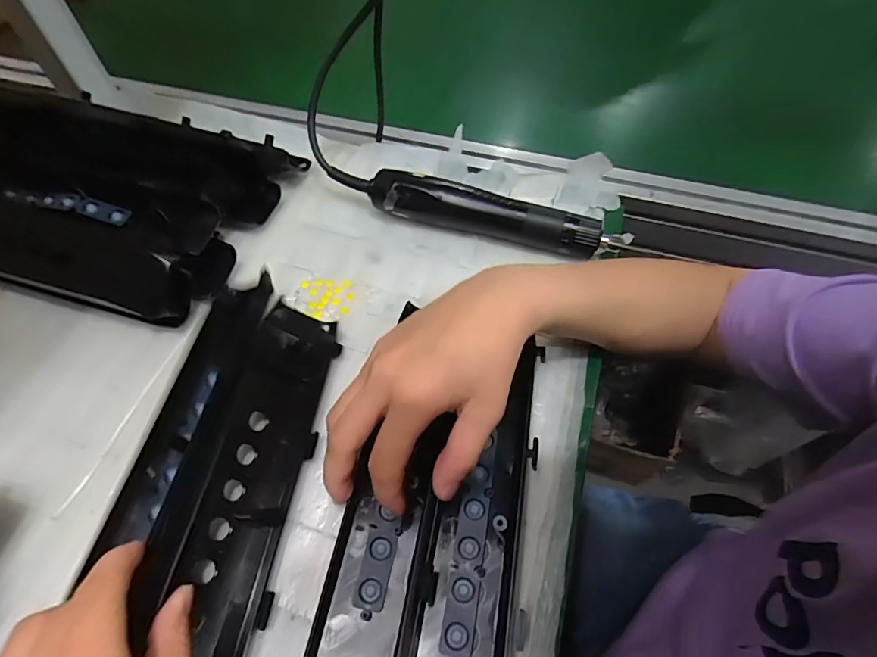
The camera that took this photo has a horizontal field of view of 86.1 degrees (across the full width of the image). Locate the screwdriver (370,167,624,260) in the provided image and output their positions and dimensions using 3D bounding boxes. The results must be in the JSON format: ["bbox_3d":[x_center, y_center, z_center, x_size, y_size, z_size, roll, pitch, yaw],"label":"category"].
[{"bbox_3d":[0.046,-0.097,0.405,0.211,0.038,0.033,12,58,8],"label":"screwdriver"}]

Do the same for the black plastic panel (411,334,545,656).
[{"bbox_3d":[0.026,0.126,0.270,0.054,0.029,0.254,13,57,8],"label":"black plastic panel"}]

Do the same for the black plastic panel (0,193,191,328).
[{"bbox_3d":[-0.327,-0.065,0.379,0.292,0.044,0.064,15,58,9],"label":"black plastic panel"}]

